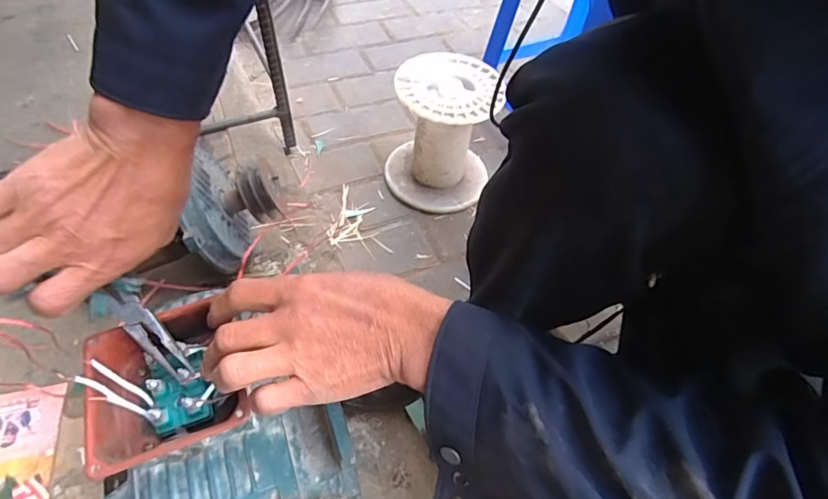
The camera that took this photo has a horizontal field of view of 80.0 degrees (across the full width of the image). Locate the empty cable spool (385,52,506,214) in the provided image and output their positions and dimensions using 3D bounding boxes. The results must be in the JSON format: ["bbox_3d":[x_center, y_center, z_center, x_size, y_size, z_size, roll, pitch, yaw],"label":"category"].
[{"bbox_3d":[0.053,-0.222,0.973,0.195,0.239,0.196,3,53,-3],"label":"empty cable spool"}]

